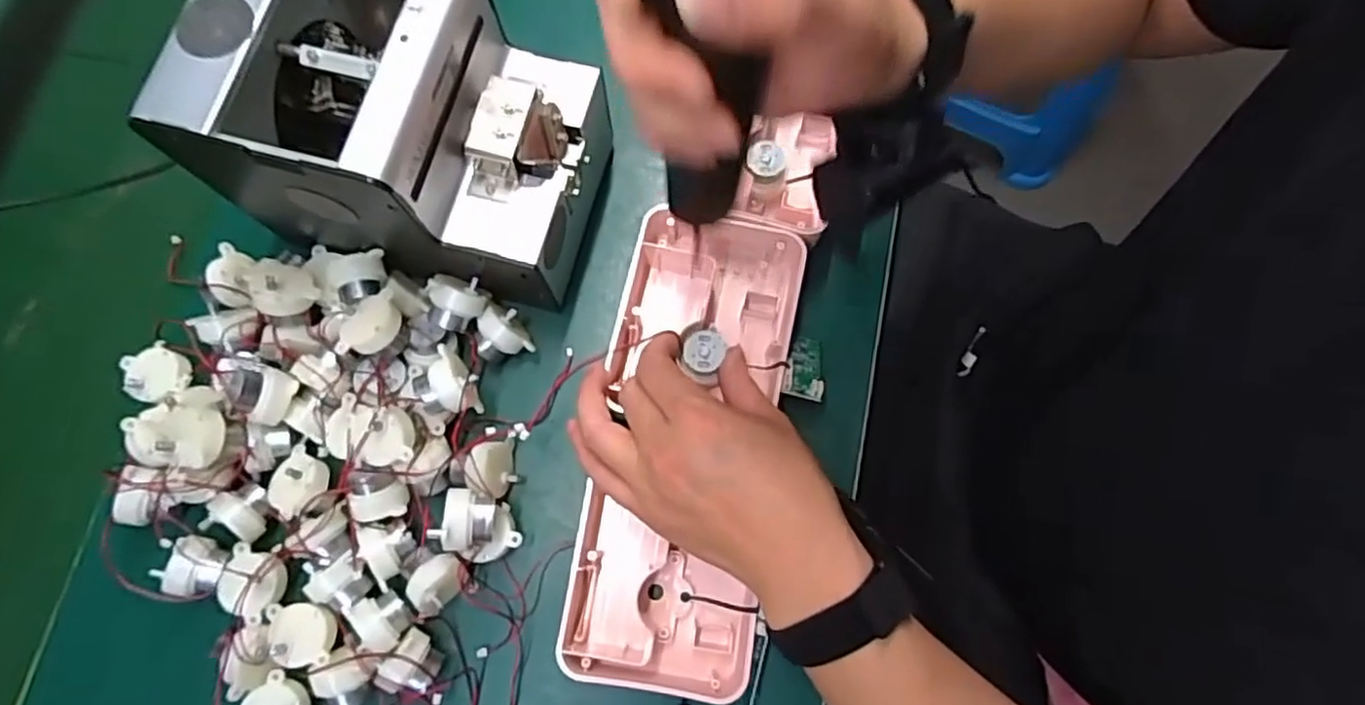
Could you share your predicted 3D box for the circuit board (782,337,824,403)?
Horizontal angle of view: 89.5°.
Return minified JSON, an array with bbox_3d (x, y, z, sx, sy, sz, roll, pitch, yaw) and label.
[{"bbox_3d":[0.072,0.007,0.404,0.022,0.009,0.058,15,35,5],"label":"circuit board"}]

